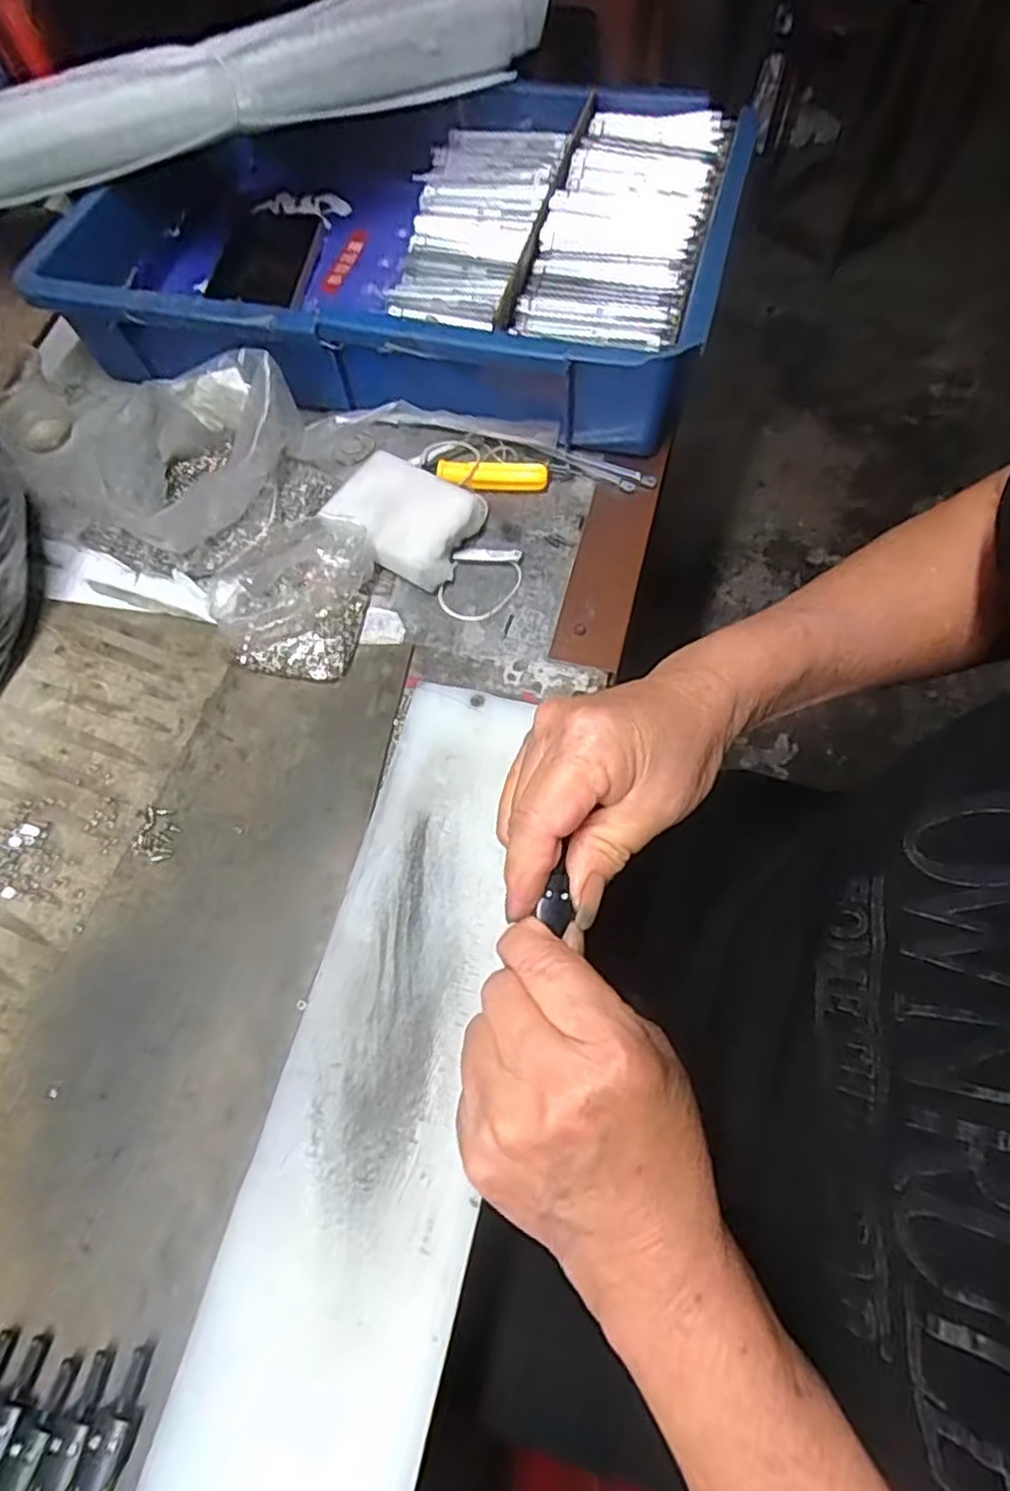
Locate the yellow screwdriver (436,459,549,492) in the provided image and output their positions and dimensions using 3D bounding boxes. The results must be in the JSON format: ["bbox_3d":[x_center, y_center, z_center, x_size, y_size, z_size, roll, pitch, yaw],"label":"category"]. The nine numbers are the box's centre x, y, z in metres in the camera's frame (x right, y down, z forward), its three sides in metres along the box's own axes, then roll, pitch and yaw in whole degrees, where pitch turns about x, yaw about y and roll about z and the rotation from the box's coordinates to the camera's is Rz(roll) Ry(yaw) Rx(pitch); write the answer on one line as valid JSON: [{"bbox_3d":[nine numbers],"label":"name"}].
[{"bbox_3d":[-0.007,-0.169,0.439,0.067,0.014,0.012,2,64,3],"label":"yellow screwdriver"}]

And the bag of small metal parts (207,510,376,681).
[{"bbox_3d":[-0.127,-0.091,0.403,0.095,0.038,0.098,8,64,5],"label":"bag of small metal parts"}]

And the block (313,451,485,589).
[{"bbox_3d":[-0.058,-0.136,0.421,0.084,0.021,0.062,30,68,15],"label":"block"}]

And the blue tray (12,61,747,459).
[{"bbox_3d":[-0.069,-0.344,0.491,0.427,0.084,0.276,13,65,8],"label":"blue tray"}]

